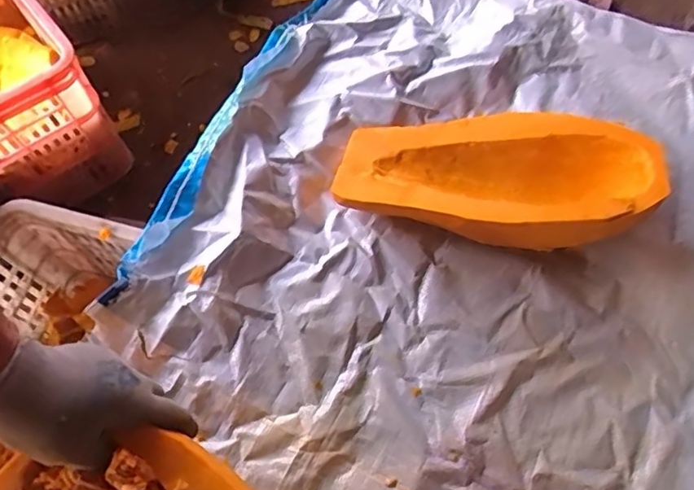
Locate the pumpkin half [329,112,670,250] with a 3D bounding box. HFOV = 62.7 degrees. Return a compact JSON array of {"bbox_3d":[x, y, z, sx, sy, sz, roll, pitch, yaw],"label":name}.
[{"bbox_3d":[0.139,-0.068,0.551,0.296,0.080,0.148,0,71,1],"label":"pumpkin half"}]

